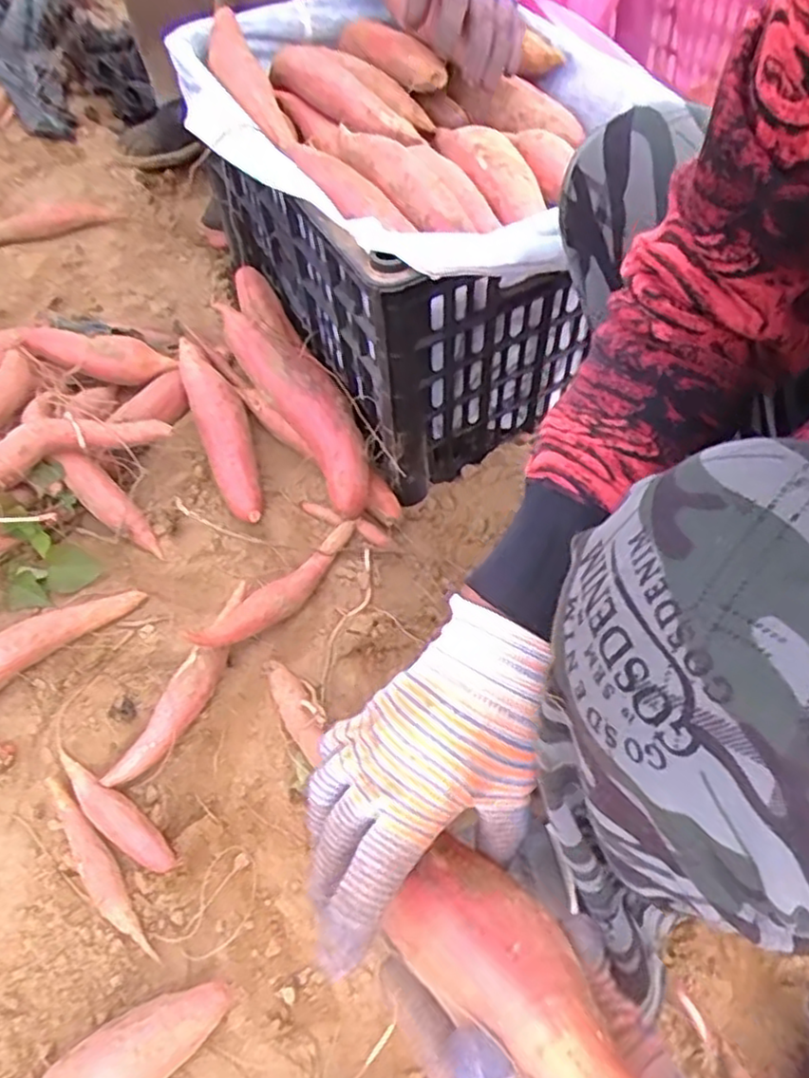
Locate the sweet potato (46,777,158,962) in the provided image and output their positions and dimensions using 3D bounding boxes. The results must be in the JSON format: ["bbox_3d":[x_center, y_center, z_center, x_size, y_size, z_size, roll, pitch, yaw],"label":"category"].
[{"bbox_3d":[-0.221,0.234,0.509,0.022,0.017,0.142,-31,61,-18],"label":"sweet potato"}]

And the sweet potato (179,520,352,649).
[{"bbox_3d":[-0.104,0.043,0.625,0.033,0.050,0.183,35,63,22],"label":"sweet potato"}]

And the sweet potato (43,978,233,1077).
[{"bbox_3d":[-0.183,0.331,0.436,0.155,0.039,0.045,-30,60,-17],"label":"sweet potato"}]

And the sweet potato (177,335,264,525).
[{"bbox_3d":[-0.188,-0.120,0.727,0.051,0.056,0.233,-20,58,-12],"label":"sweet potato"}]

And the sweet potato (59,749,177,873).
[{"bbox_3d":[-0.219,0.202,0.528,0.126,0.021,0.027,33,62,21],"label":"sweet potato"}]

